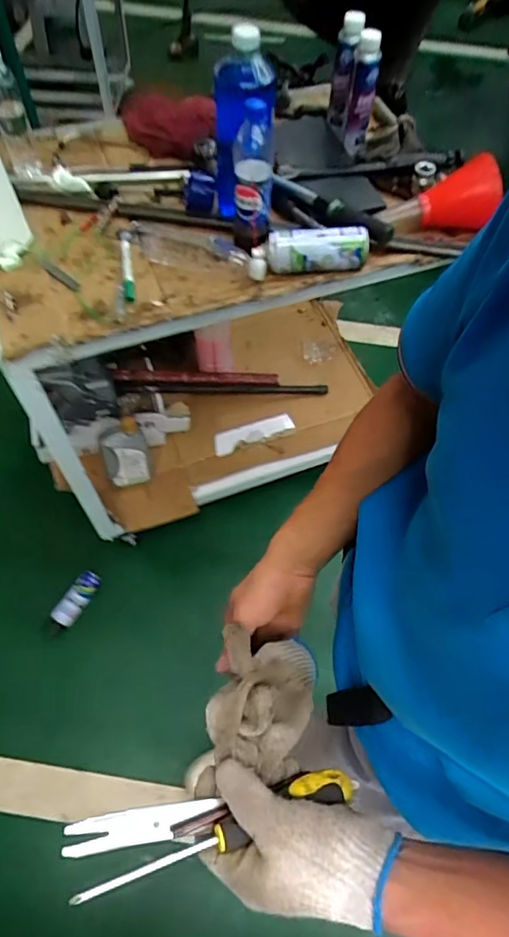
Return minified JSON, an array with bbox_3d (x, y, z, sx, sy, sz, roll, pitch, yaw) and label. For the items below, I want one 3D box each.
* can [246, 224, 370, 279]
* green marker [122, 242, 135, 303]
[{"bbox_3d":[0.090,-0.358,0.848,0.187,0.067,0.057,0,61,-3],"label":"can"},{"bbox_3d":[-0.210,-0.327,0.852,0.016,0.019,0.143,-7,62,-7],"label":"green marker"}]

